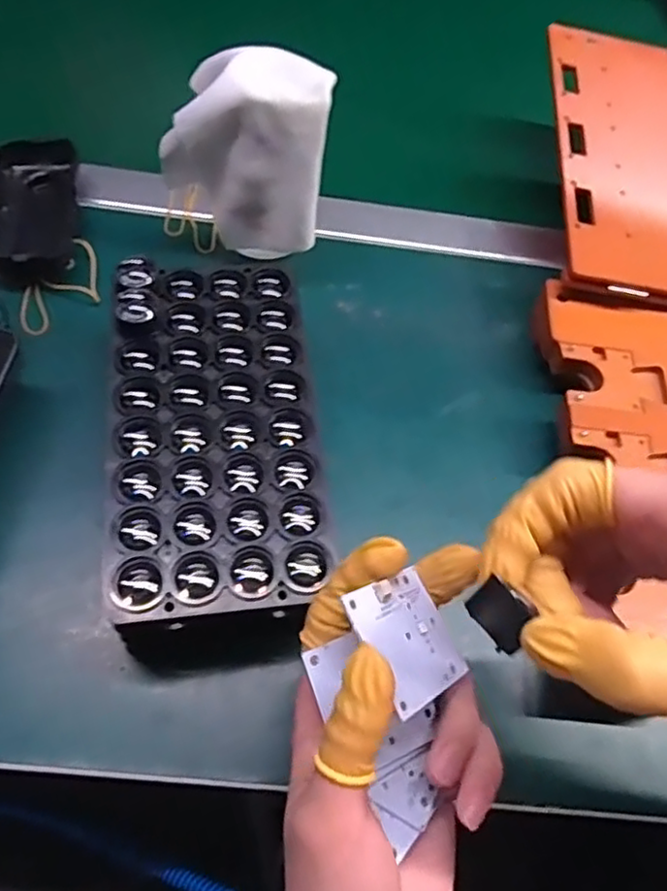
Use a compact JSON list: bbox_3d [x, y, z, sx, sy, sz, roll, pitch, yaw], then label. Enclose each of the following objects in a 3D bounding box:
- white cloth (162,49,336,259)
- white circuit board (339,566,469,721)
[{"bbox_3d":[-0.046,-0.183,0.403,0.092,0.102,0.069,18,60,4],"label":"white cloth"},{"bbox_3d":[0.028,0.069,0.237,0.044,0.004,0.041,-10,66,-51],"label":"white circuit board"}]

